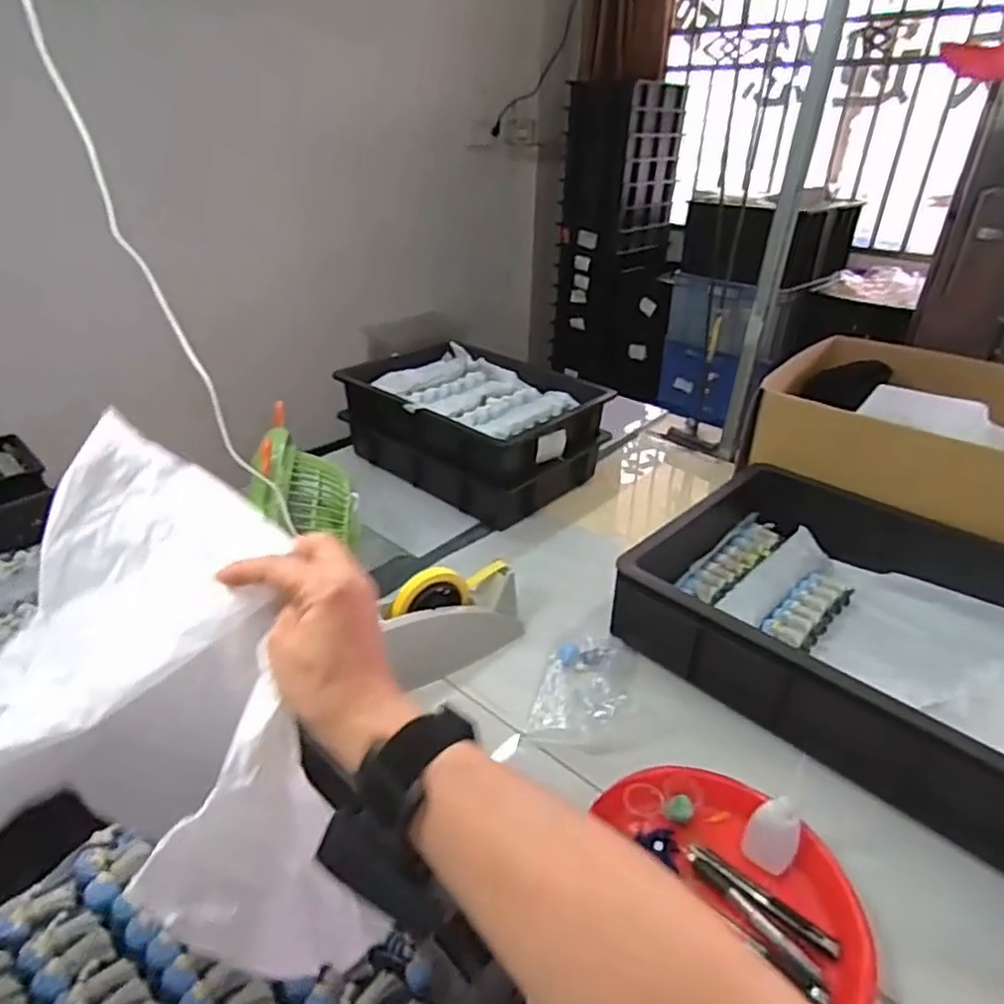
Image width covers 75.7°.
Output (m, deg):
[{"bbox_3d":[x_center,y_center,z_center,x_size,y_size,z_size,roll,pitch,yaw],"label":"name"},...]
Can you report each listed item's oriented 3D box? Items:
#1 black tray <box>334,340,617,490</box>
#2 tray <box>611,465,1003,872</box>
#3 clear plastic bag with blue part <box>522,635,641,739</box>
[{"bbox_3d":[-0.062,-0.174,1.214,0.457,0.098,0.312,25,38,34],"label":"black tray"},{"bbox_3d":[0.499,0.161,0.801,0.578,0.126,0.434,27,39,36],"label":"tray"},{"bbox_3d":[0.101,0.216,0.779,0.103,0.046,0.163,12,32,16],"label":"clear plastic bag with blue part"}]

